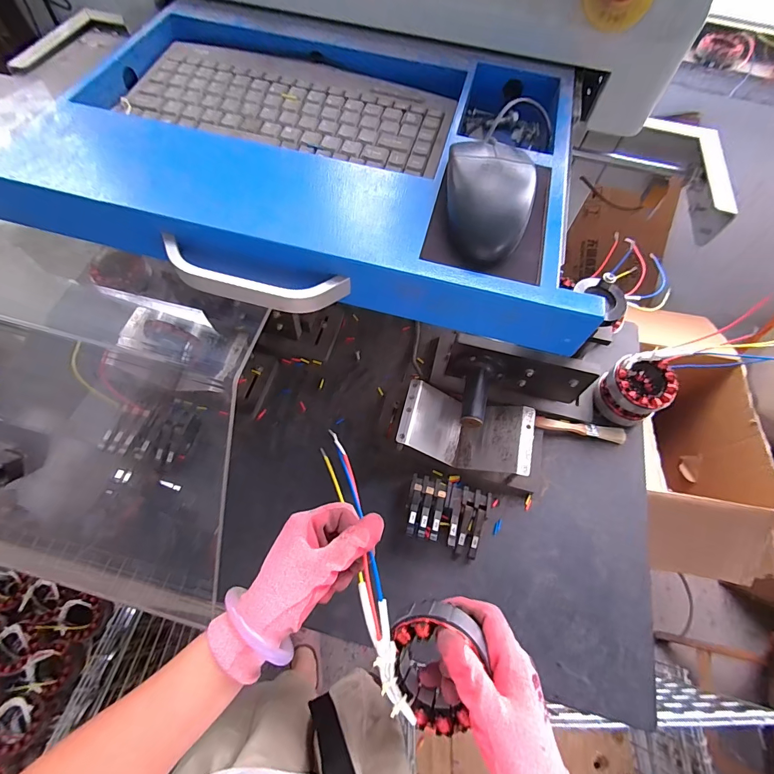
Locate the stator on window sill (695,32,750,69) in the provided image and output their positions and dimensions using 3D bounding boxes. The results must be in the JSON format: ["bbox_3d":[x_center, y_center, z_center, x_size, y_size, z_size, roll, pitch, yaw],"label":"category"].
[{"bbox_3d":[0.740,-0.744,0.857,0.102,0.046,0.064,23,64,9],"label":"stator on window sill"}]

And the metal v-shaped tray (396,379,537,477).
[{"bbox_3d":[0.110,0.064,0.561,0.178,0.060,0.099,15,63,5],"label":"metal v-shaped tray"}]

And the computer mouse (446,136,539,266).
[{"bbox_3d":[0.070,-0.131,0.269,0.056,0.035,0.088,5,63,-1],"label":"computer mouse"}]

